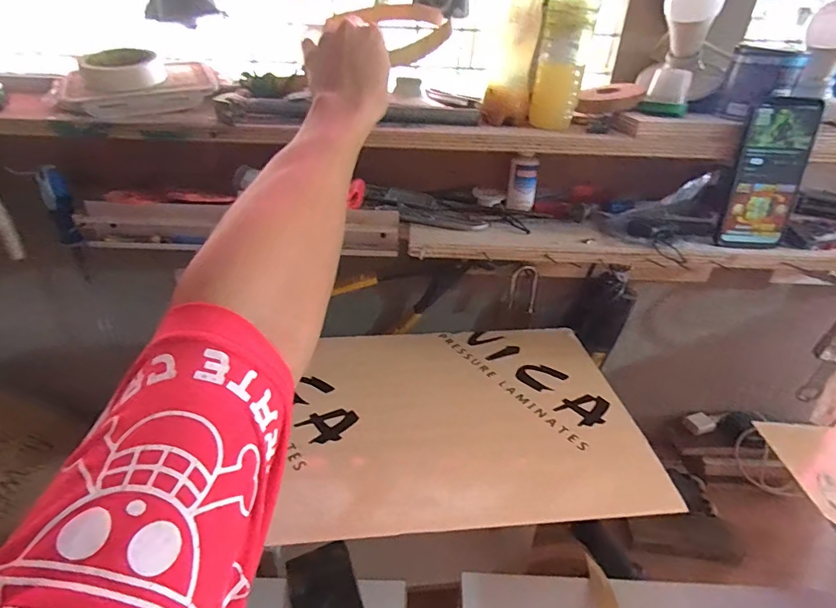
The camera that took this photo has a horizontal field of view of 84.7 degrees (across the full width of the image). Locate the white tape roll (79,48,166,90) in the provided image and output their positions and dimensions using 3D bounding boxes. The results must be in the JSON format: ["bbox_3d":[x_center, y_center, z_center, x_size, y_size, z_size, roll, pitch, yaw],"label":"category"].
[{"bbox_3d":[-0.372,-0.296,0.578,0.089,0.033,0.104,-16,38,-26],"label":"white tape roll"}]

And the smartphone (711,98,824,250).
[{"bbox_3d":[0.401,-0.146,0.526,0.078,0.165,0.007,2,22,-1],"label":"smartphone"}]

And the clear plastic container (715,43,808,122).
[{"bbox_3d":[0.391,-0.253,0.527,0.060,0.071,0.058,-6,34,-13],"label":"clear plastic container"}]

